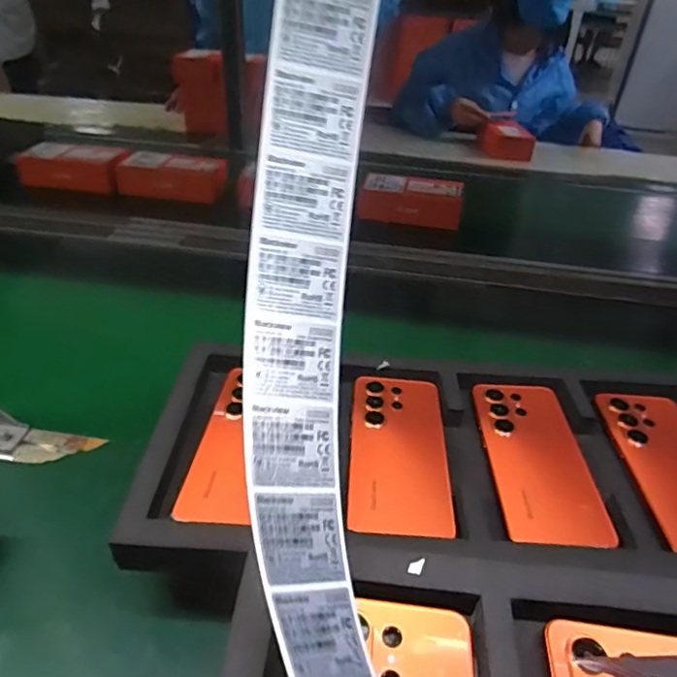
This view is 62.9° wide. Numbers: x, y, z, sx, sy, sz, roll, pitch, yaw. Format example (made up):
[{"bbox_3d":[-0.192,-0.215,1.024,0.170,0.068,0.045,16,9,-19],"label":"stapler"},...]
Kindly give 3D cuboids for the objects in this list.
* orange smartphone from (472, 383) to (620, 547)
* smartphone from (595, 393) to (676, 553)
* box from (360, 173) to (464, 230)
[{"bbox_3d":[0.163,0.094,0.451,0.079,0.009,0.167,3,36,-1],"label":"orange smartphone"},{"bbox_3d":[0.274,0.103,0.455,0.079,0.008,0.166,6,36,2],"label":"smartphone"},{"bbox_3d":[0.136,-0.257,1.038,0.191,0.065,0.084,11,37,9],"label":"box"}]

